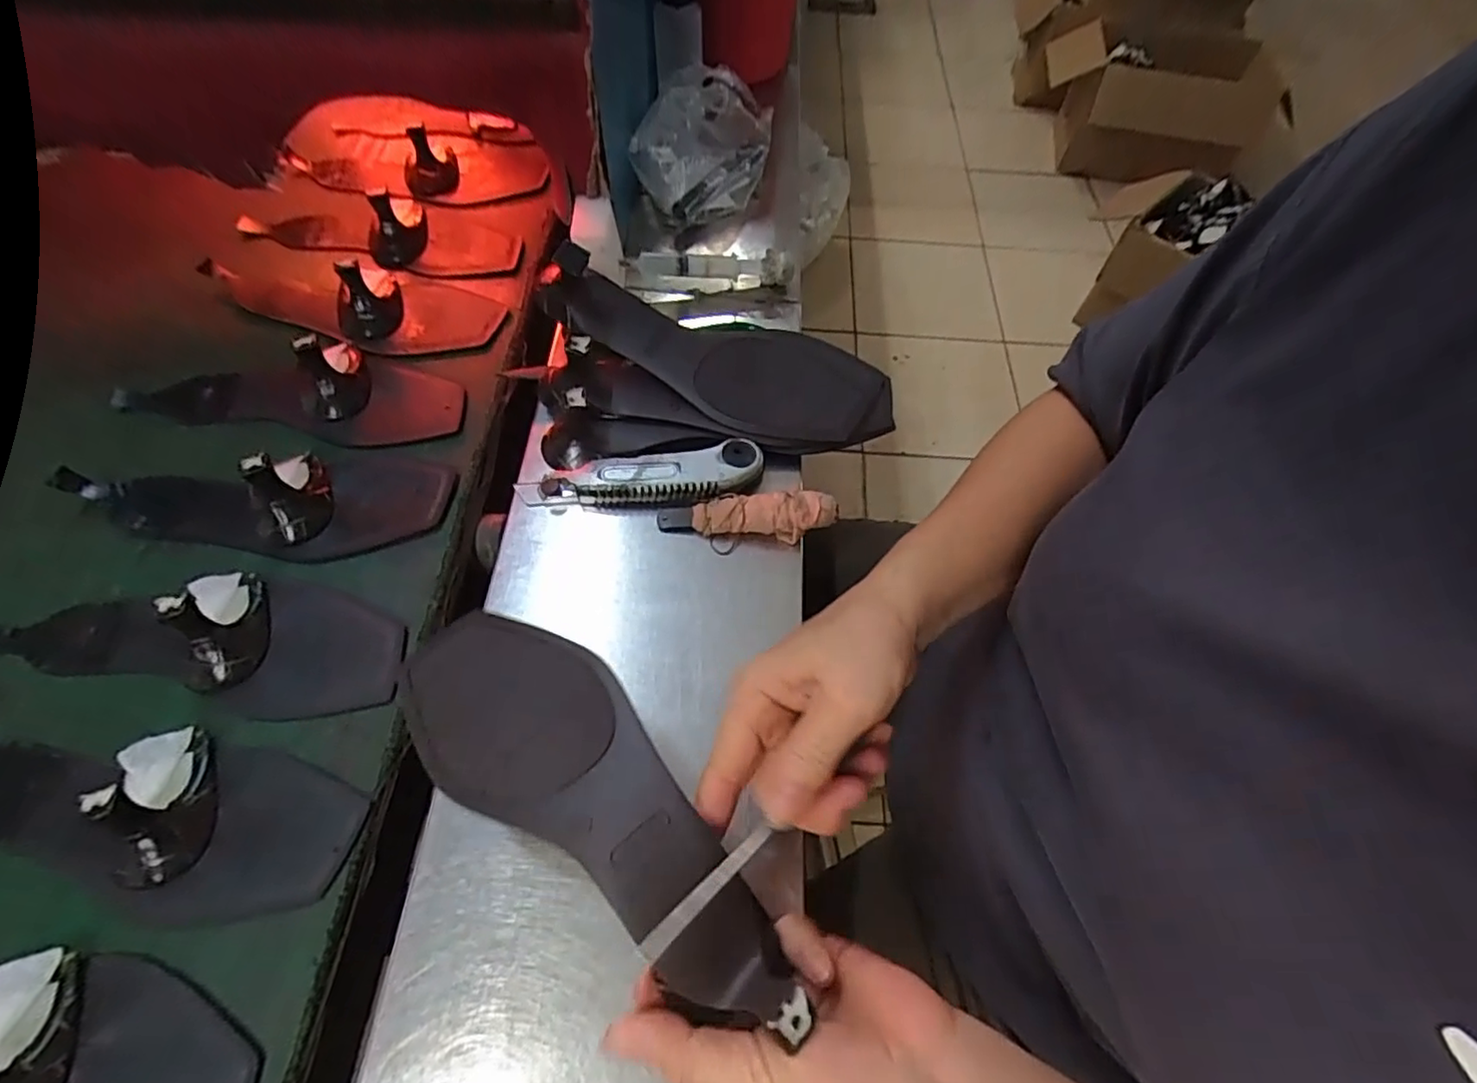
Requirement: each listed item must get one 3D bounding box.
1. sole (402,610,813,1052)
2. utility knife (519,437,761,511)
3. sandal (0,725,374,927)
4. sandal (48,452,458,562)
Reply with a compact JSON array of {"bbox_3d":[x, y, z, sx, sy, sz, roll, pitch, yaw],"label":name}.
[{"bbox_3d":[-0.064,0.106,0.270,0.221,0.033,0.076,38,65,20],"label":"sole"},{"bbox_3d":[-0.064,-0.040,0.422,0.159,0.022,0.038,-9,61,-9],"label":"utility knife"},{"bbox_3d":[-0.321,0.134,0.321,0.248,0.043,0.086,13,60,4],"label":"sandal"},{"bbox_3d":[-0.324,-0.036,0.415,0.248,0.043,0.087,3,60,-2],"label":"sandal"}]

